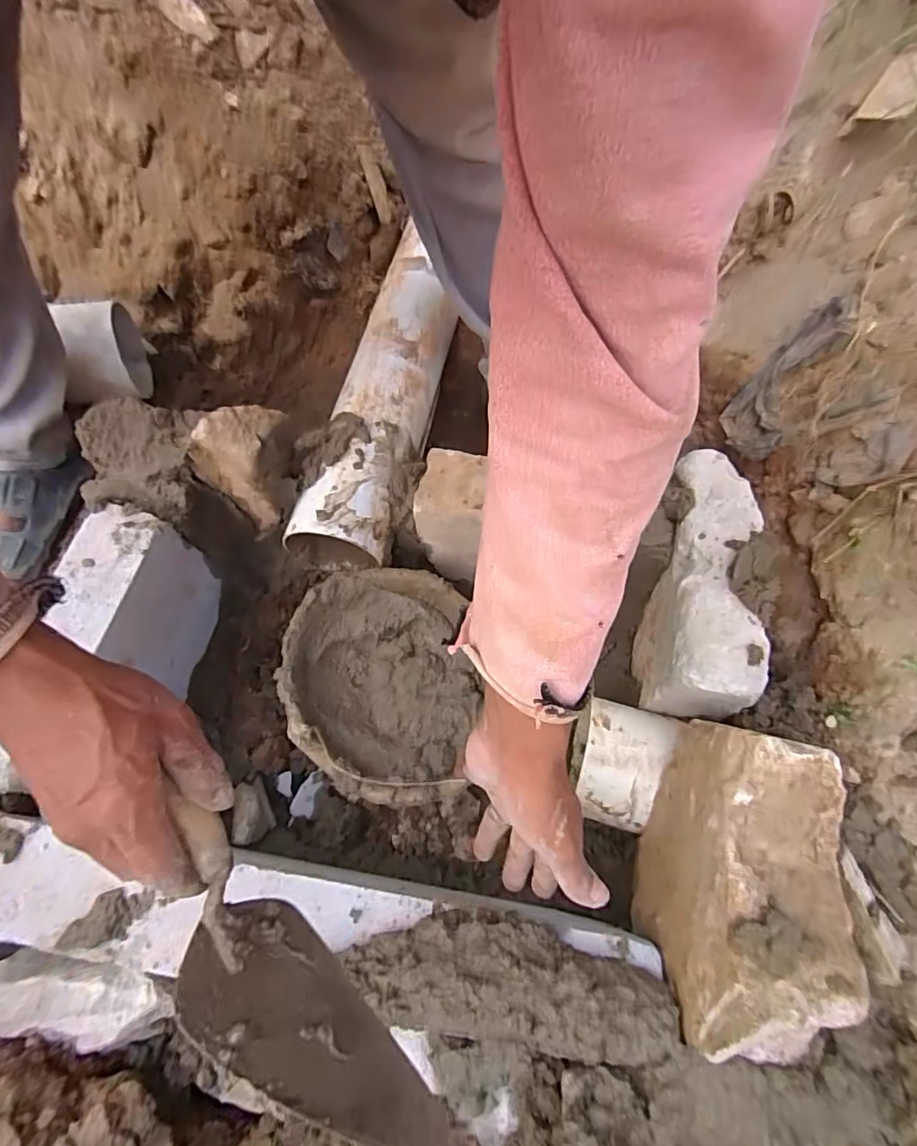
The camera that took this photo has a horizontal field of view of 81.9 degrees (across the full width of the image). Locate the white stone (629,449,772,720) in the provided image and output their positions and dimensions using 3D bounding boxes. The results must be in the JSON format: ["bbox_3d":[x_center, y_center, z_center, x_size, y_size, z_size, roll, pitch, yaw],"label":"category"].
[{"bbox_3d":[0.238,0.017,0.529,0.074,0.121,0.240,10,64,4],"label":"white stone"}]

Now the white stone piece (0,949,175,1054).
[{"bbox_3d":[-0.291,0.325,0.398,0.152,0.041,0.057,2,64,1],"label":"white stone piece"}]

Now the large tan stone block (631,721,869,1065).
[{"bbox_3d":[0.205,0.221,0.393,0.088,0.150,0.197,15,65,6],"label":"large tan stone block"}]

